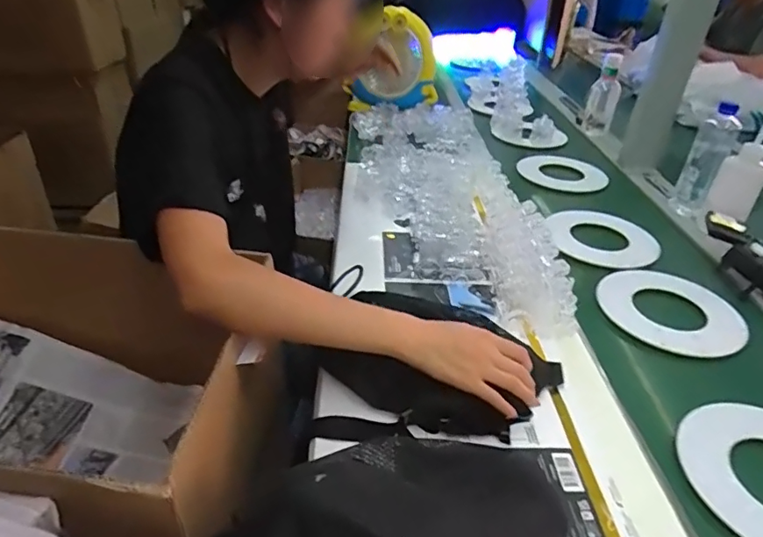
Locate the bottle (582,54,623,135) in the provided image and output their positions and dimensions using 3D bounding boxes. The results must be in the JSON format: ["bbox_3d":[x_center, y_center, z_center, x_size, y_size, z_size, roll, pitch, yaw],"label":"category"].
[{"bbox_3d":[0.591,-0.459,1.384,0.062,0.207,0.073,22,37,26],"label":"bottle"}]

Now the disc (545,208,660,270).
[{"bbox_3d":[0.387,-0.057,0.913,0.174,0.013,0.177,3,33,-2],"label":"disc"}]

